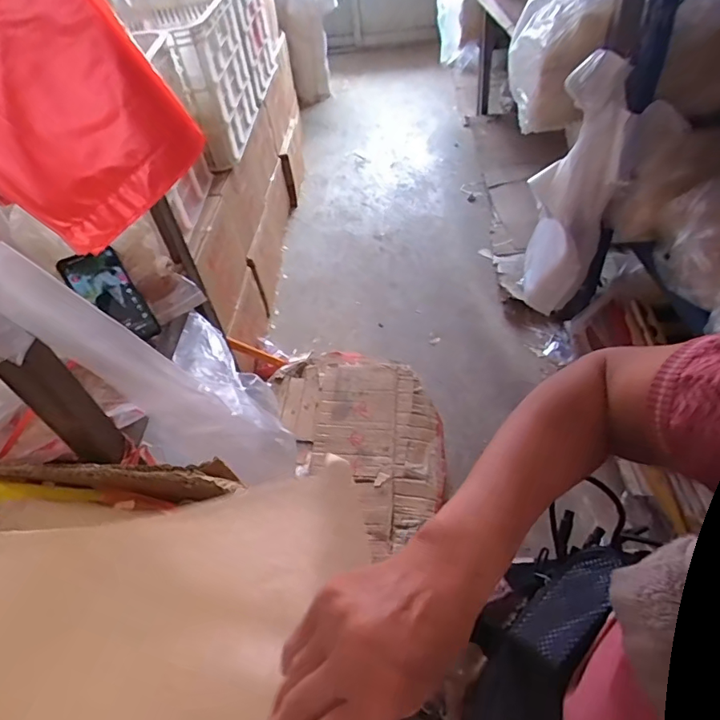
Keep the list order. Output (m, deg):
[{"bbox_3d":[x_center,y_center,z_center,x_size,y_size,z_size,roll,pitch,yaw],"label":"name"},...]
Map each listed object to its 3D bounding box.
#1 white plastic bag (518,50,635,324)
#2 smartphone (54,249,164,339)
[{"bbox_3d":[0.428,-0.316,1.000,0.138,0.517,0.191,15,51,19],"label":"white plastic bag"},{"bbox_3d":[-0.346,-0.086,0.683,0.072,0.017,0.148,-33,90,-18],"label":"smartphone"}]

